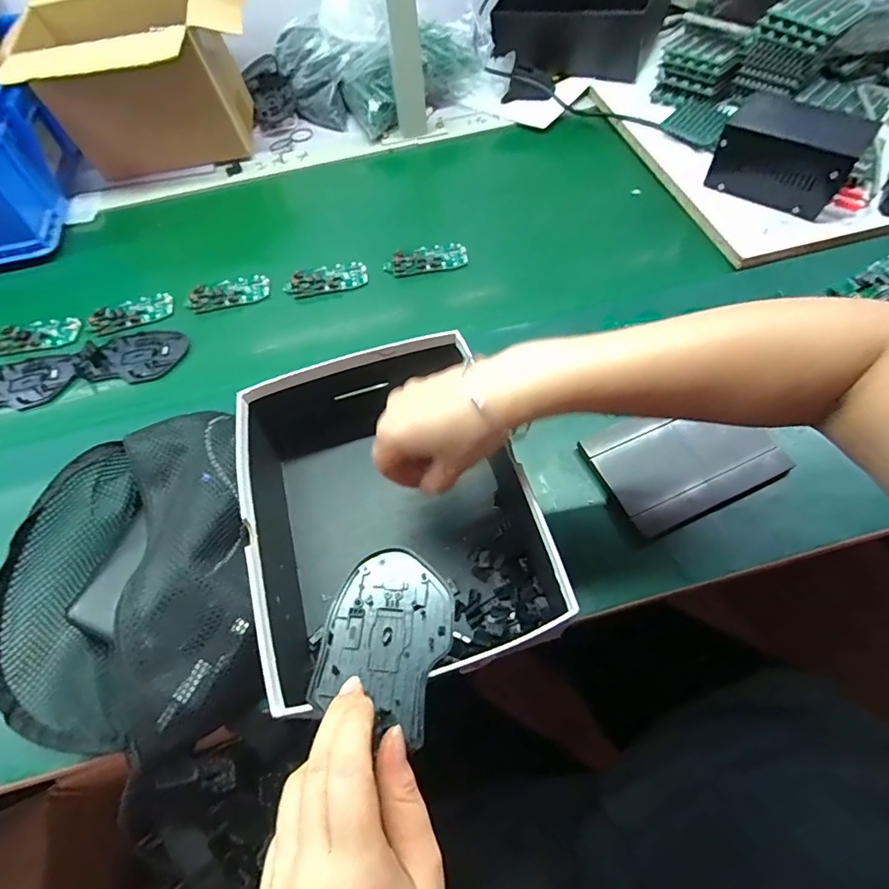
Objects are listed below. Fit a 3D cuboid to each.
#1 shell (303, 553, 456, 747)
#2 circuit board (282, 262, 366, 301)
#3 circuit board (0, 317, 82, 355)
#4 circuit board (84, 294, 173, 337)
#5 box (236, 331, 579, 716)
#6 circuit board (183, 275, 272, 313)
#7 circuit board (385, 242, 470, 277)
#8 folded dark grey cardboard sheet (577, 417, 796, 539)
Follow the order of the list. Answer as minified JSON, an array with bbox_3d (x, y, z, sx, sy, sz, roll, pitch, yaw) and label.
[{"bbox_3d":[-0.034,0.113,0.299,0.075,0.006,0.096,15,62,13],"label":"shell"},{"bbox_3d":[-0.141,-0.197,0.592,0.096,0.010,0.045,-15,60,-5],"label":"circuit board"},{"bbox_3d":[-0.470,-0.127,0.575,0.083,0.009,0.048,-10,61,-14],"label":"circuit board"},{"bbox_3d":[-0.367,-0.155,0.586,0.091,0.011,0.045,-22,61,-9],"label":"circuit board"},{"bbox_3d":[-0.042,0.041,0.400,0.212,0.098,0.280,-18,60,-6],"label":"box"},{"bbox_3d":[-0.256,-0.179,0.590,0.094,0.012,0.040,-15,60,-5],"label":"circuit board"},{"bbox_3d":[-0.023,-0.223,0.597,0.098,0.009,0.043,-12,60,-3],"label":"circuit board"},{"bbox_3d":[0.207,0.010,0.433,0.148,0.017,0.097,-22,61,-9],"label":"folded dark grey cardboard sheet"}]

